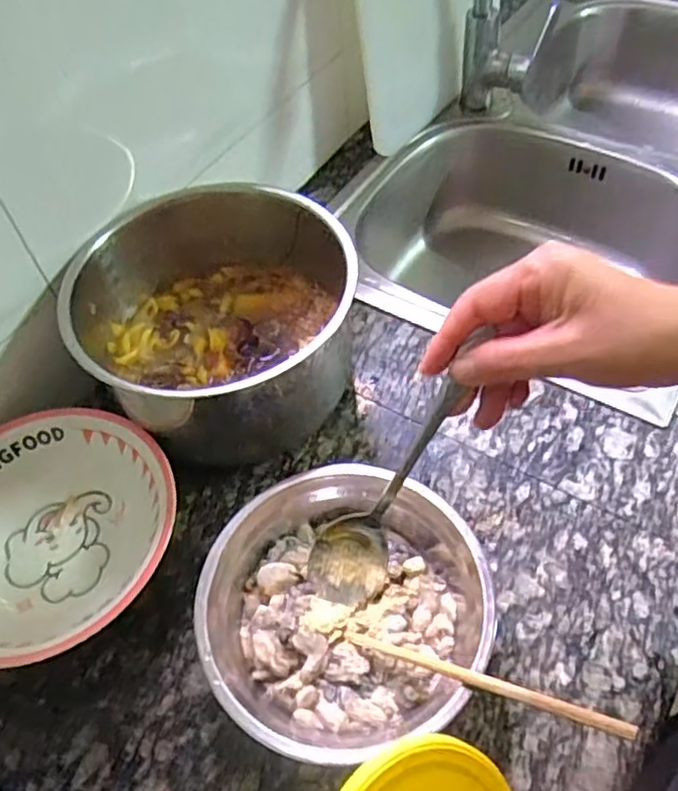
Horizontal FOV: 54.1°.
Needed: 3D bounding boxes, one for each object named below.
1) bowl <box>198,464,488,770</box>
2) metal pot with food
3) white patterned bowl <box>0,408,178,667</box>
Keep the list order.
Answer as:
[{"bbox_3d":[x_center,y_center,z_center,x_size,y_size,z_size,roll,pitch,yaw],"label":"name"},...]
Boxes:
[{"bbox_3d":[0.003,0.147,0.464,0.192,0.060,0.185,-2,54,3],"label":"bowl"},{"bbox_3d":[-0.105,-0.065,0.581,0.233,0.147,0.247,-2,54,3],"label":"metal pot with food"},{"bbox_3d":[-0.224,0.113,0.519,0.198,0.070,0.192,-2,52,2],"label":"white patterned bowl"}]

